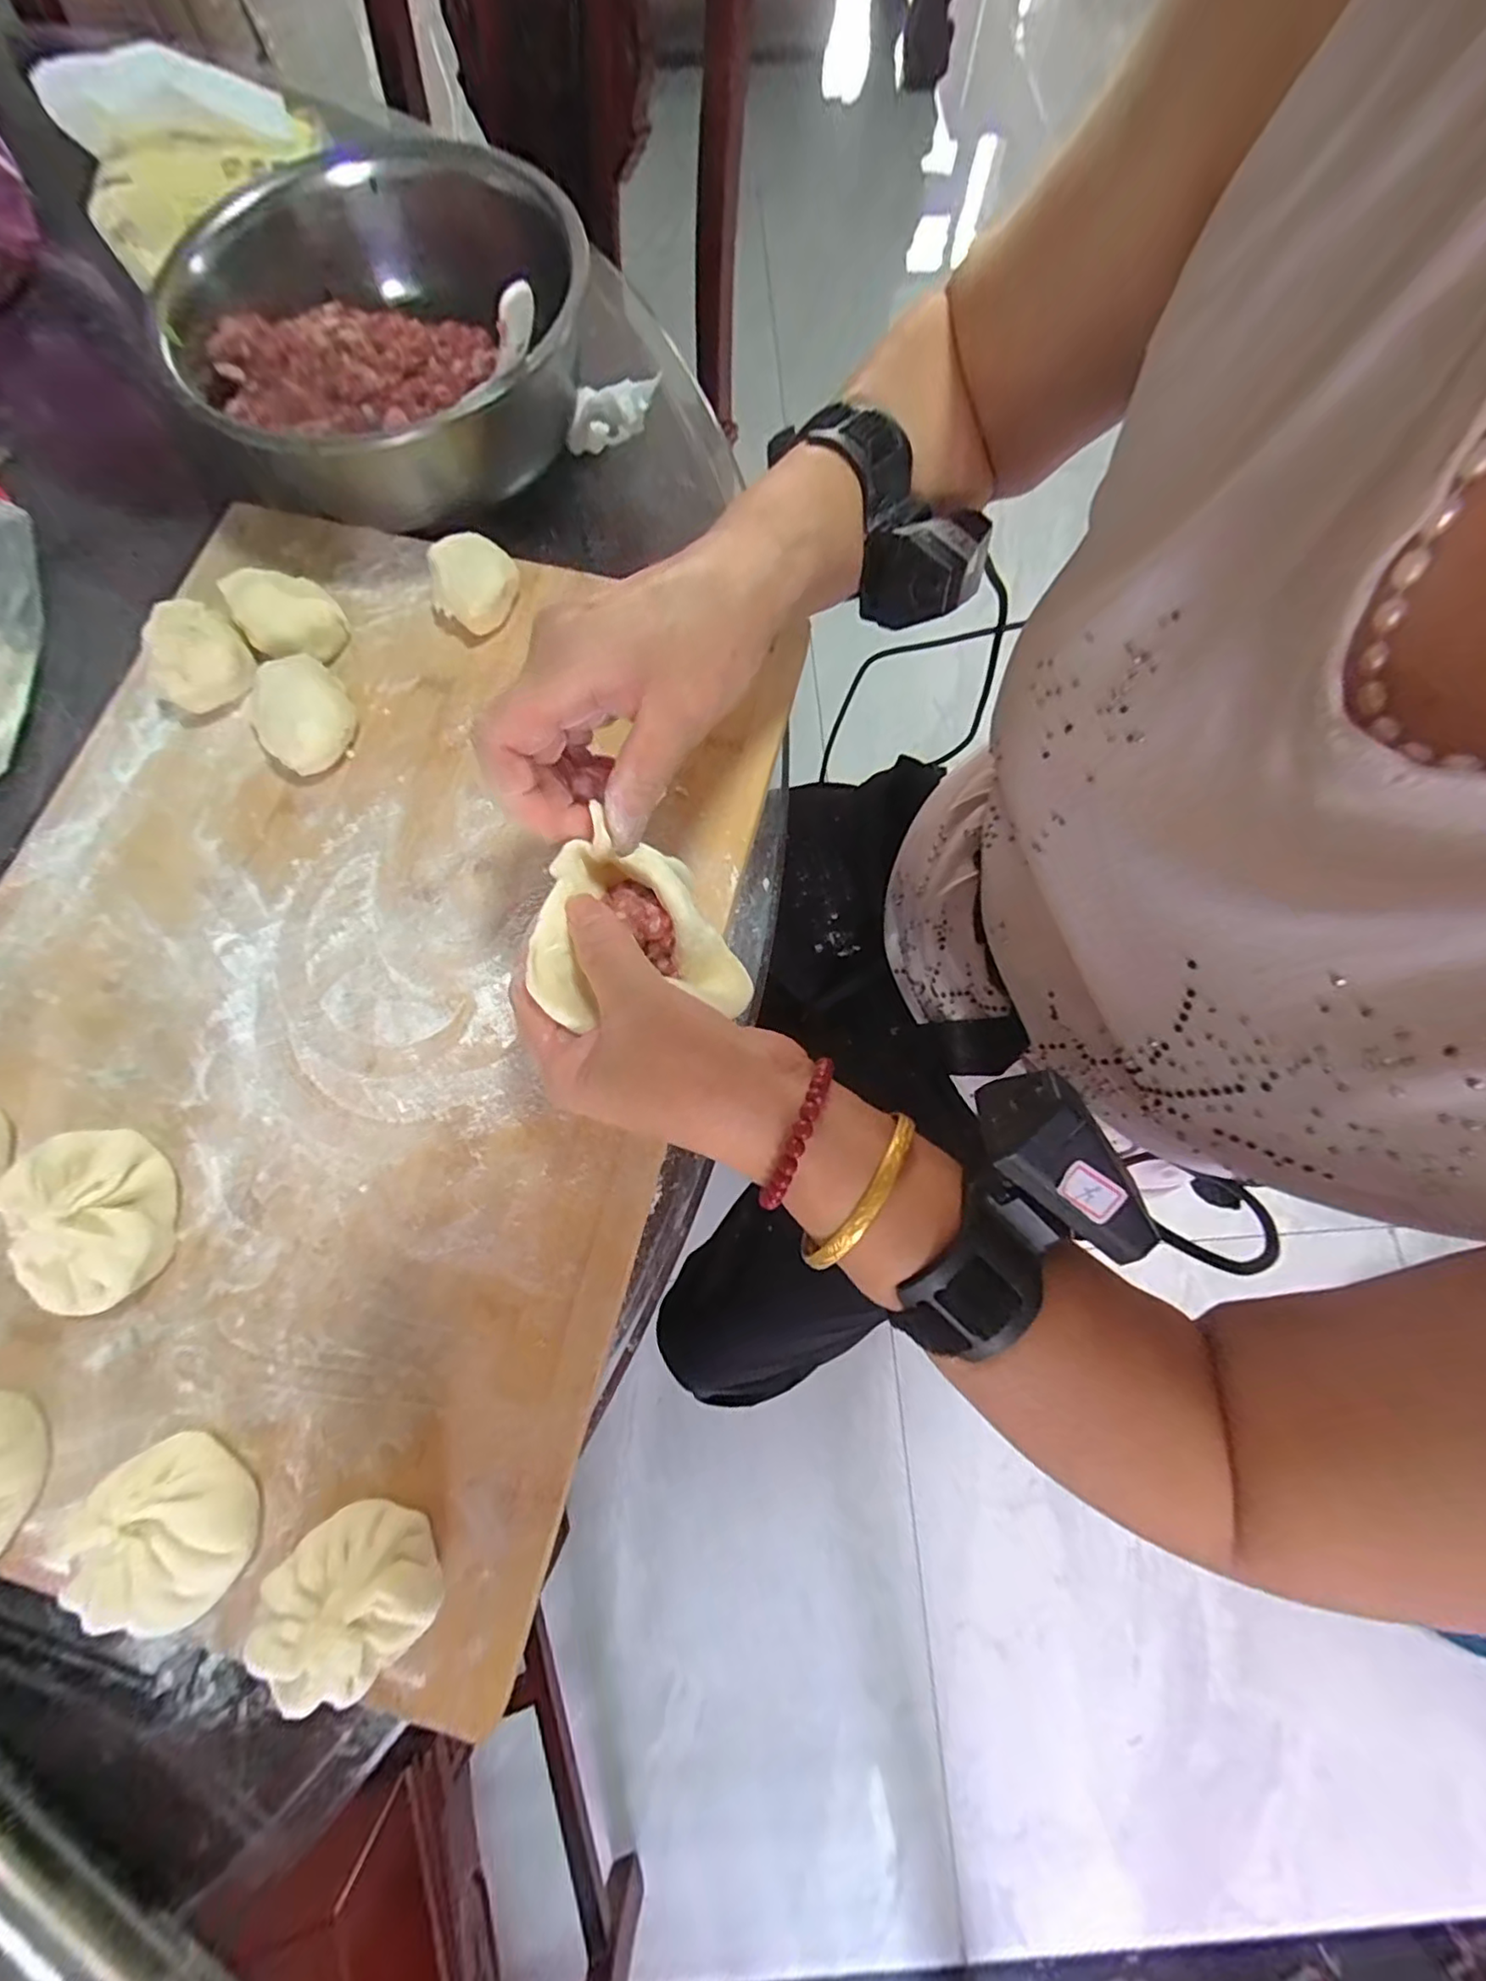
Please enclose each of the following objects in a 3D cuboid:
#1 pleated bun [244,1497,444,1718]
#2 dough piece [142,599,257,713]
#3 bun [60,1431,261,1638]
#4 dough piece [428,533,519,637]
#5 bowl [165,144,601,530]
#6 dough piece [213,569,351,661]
[{"bbox_3d":[-0.136,0.210,0.219,0.050,0.033,0.049,0,75,0],"label":"pleated bun"},{"bbox_3d":[-0.274,-0.167,0.320,0.045,0.039,0.029,-42,79,-10],"label":"dough piece"},{"bbox_3d":[-0.201,0.191,0.225,0.049,0.033,0.053,0,75,0],"label":"bun"},{"bbox_3d":[-0.144,-0.216,0.338,0.039,0.029,0.040,0,75,0],"label":"dough piece"},{"bbox_3d":[-0.192,-0.360,0.347,0.211,0.086,0.224,0,75,0],"label":"bowl"},{"bbox_3d":[-0.237,-0.195,0.329,0.039,0.034,0.043,41,79,10],"label":"dough piece"}]

